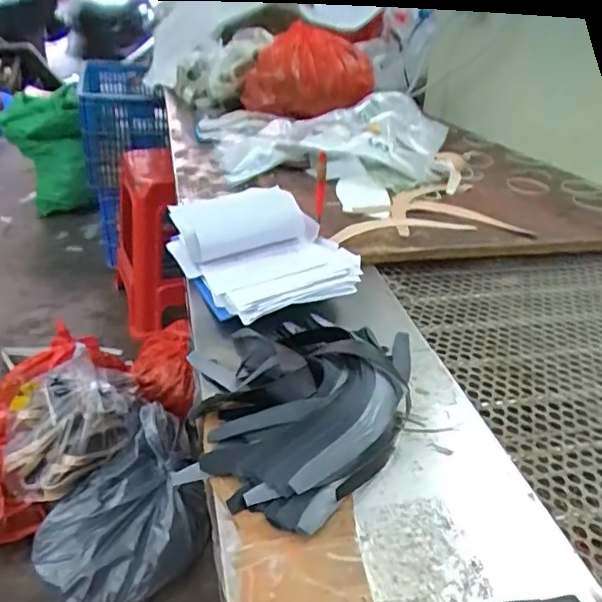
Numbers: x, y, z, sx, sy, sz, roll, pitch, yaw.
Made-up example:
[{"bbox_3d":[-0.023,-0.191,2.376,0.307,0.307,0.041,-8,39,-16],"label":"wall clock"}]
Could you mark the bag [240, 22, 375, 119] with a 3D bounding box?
[{"bbox_3d":[0.018,-0.448,1.136,0.256,0.155,0.147,1,32,-5],"label":"bag"}]

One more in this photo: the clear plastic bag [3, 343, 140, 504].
[{"bbox_3d":[-0.463,0.235,1.159,0.268,0.172,0.226,-12,35,-24],"label":"clear plastic bag"}]

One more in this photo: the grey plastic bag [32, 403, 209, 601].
[{"bbox_3d":[-0.319,0.406,1.105,0.243,0.179,0.356,23,36,27],"label":"grey plastic bag"}]

